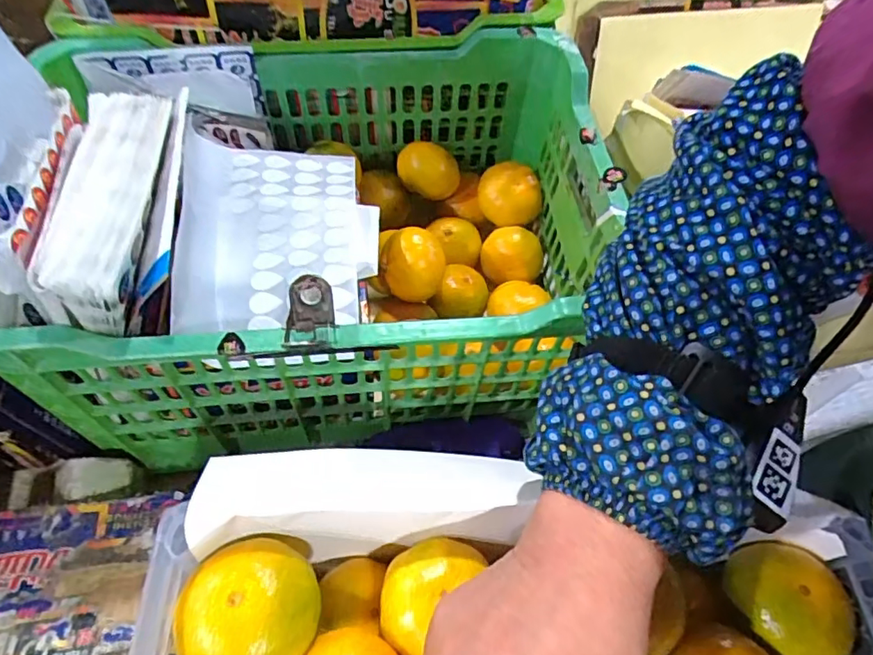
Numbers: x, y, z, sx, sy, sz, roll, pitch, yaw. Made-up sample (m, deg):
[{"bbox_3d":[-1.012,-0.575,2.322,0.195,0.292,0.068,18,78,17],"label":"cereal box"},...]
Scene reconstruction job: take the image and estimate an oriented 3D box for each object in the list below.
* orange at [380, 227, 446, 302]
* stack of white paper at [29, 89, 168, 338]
[{"bbox_3d":[-0.023,-0.057,0.520,0.054,0.063,0.050,2,57,-3],"label":"orange"},{"bbox_3d":[-0.216,-0.090,0.379,0.063,0.050,0.193,-6,58,-8],"label":"stack of white paper"}]

